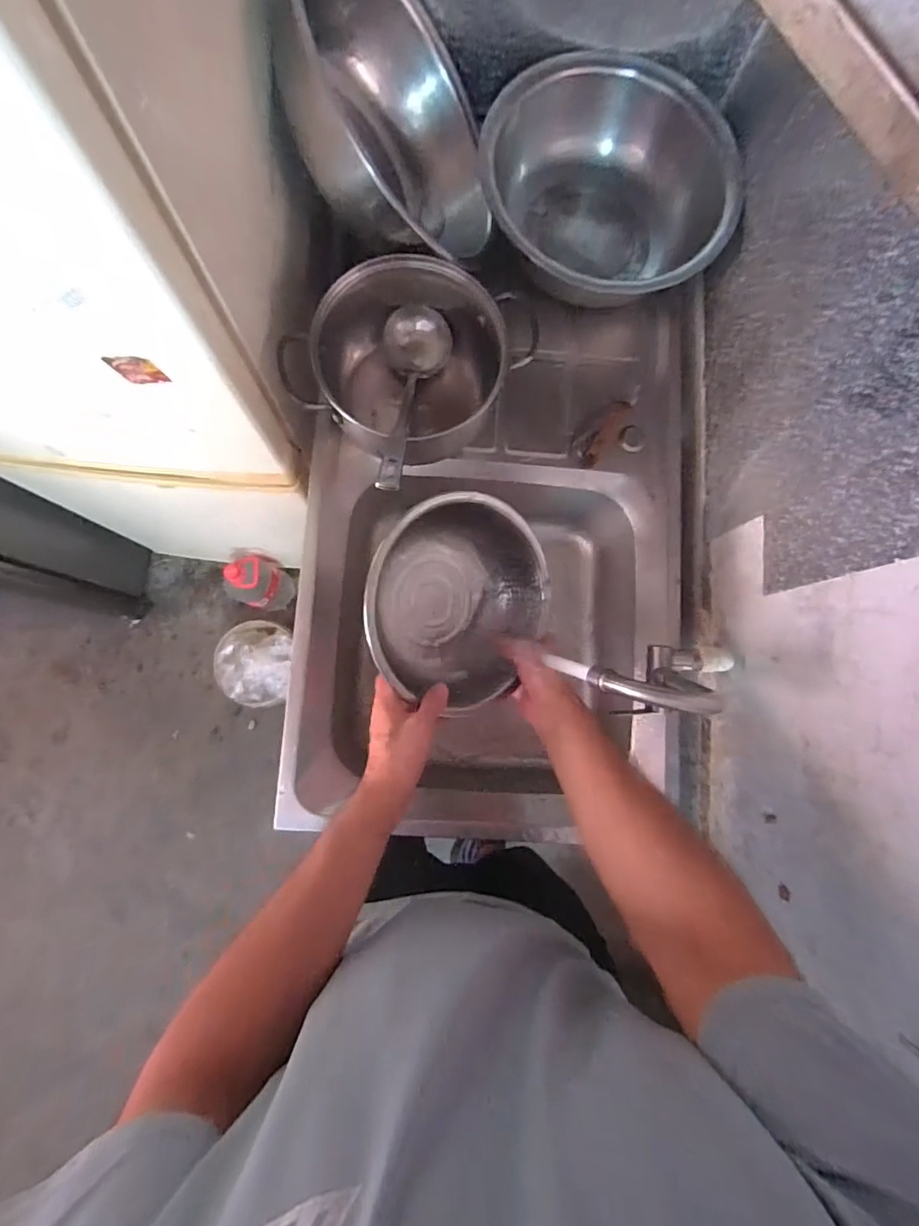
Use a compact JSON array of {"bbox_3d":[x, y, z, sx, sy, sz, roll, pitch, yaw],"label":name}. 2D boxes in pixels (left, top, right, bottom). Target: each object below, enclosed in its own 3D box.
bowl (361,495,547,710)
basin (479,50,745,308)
[{"bbox_3d":[0.000,-0.011,0.581,0.233,0.095,0.224,36,80,-23],"label":"bowl"},{"bbox_3d":[0.192,-0.557,0.685,0.329,0.130,0.312,17,82,-1],"label":"basin"}]

